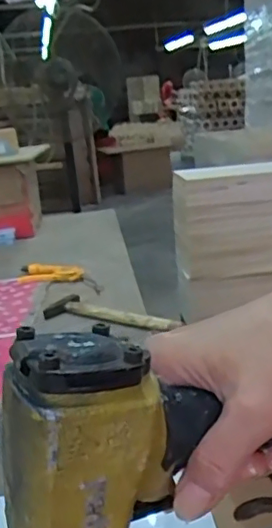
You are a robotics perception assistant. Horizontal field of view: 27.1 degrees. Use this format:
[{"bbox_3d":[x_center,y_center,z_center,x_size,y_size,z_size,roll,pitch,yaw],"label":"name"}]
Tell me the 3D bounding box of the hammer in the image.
[{"bbox_3d":[-0.041,0.080,0.877,0.239,0.020,0.066,9,22,38],"label":"hammer"}]

